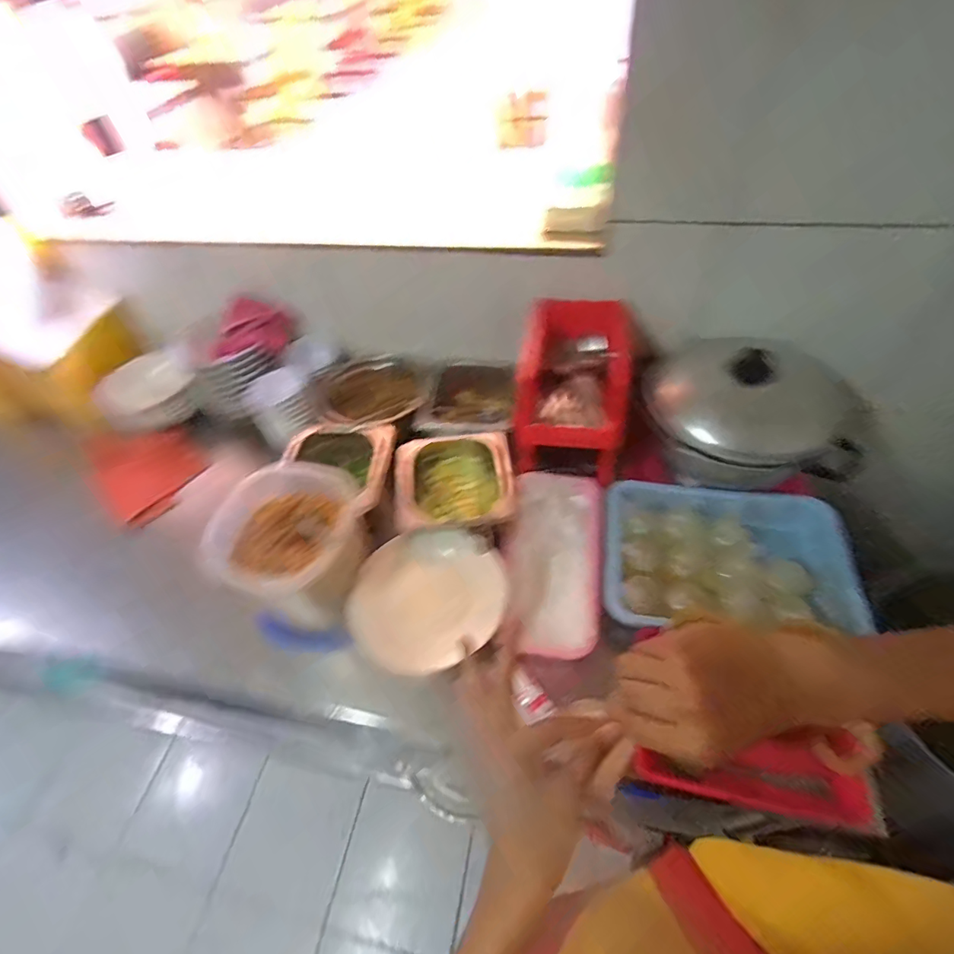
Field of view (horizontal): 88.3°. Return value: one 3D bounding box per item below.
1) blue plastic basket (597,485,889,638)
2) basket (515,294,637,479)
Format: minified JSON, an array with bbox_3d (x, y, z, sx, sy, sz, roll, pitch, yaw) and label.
[{"bbox_3d":[0.331,0.100,0.643,0.314,0.057,0.208,4,52,9],"label":"blue plastic basket"},{"bbox_3d":[0.149,-0.137,0.752,0.157,0.178,0.227,8,53,12],"label":"basket"}]

